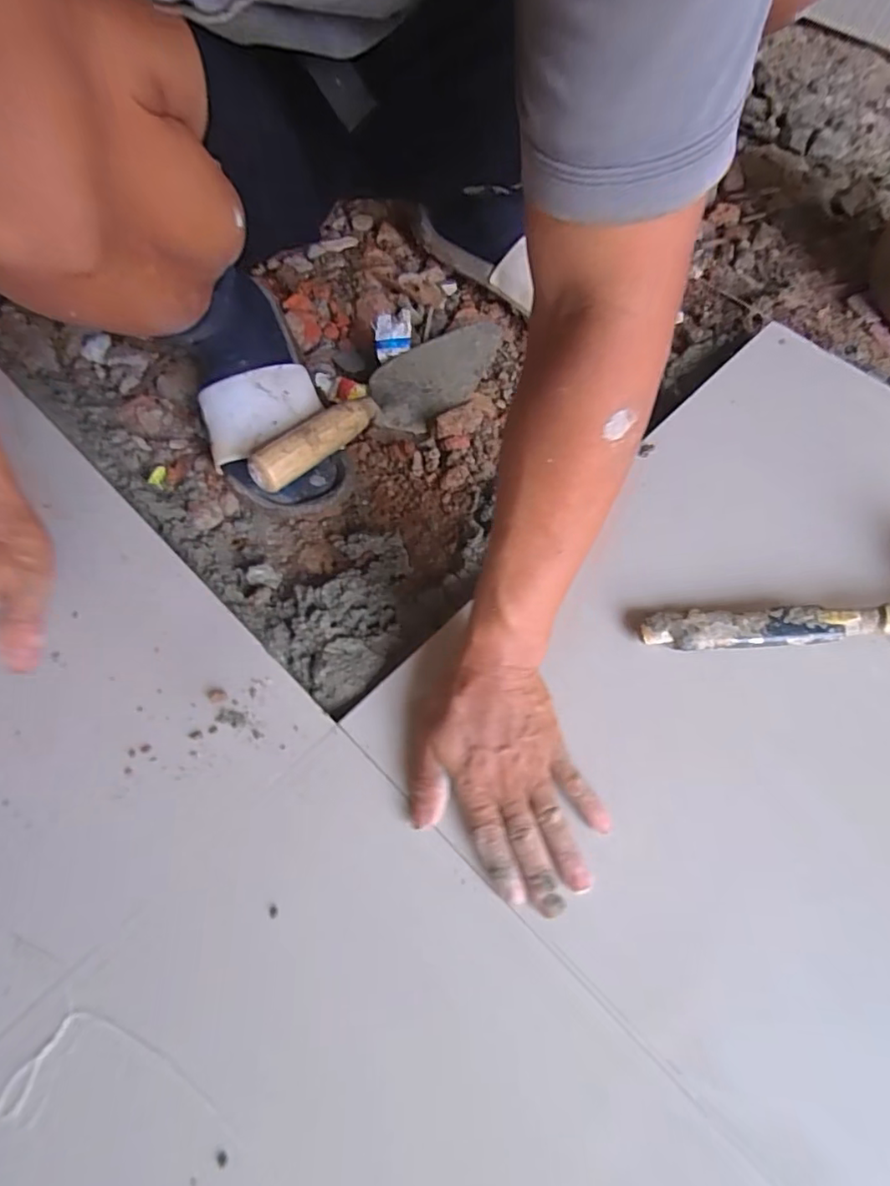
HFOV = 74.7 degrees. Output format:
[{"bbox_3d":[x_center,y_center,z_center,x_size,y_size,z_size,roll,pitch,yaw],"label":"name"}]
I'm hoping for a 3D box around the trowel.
[{"bbox_3d":[-0.055,-0.182,0.545,0.075,0.052,0.303,36,53,15],"label":"trowel"}]

